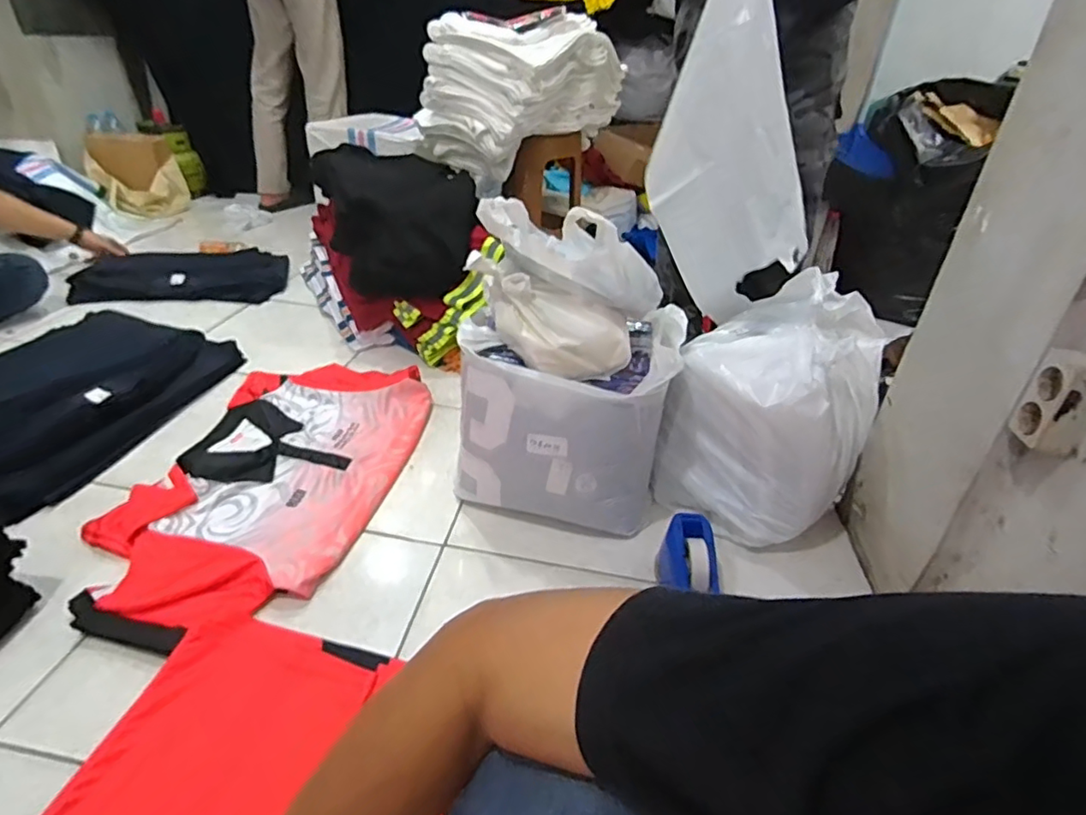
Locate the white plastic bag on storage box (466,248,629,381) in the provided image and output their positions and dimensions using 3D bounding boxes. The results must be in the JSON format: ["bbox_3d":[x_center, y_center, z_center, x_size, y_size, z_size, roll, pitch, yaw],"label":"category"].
[{"bbox_3d":[0.002,-0.129,0.891,0.271,0.118,0.088,31,38,8],"label":"white plastic bag on storage box"}]

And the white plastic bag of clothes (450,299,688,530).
[{"bbox_3d":[0.042,0.021,0.987,0.359,0.288,0.244,3,33,-2],"label":"white plastic bag of clothes"}]

